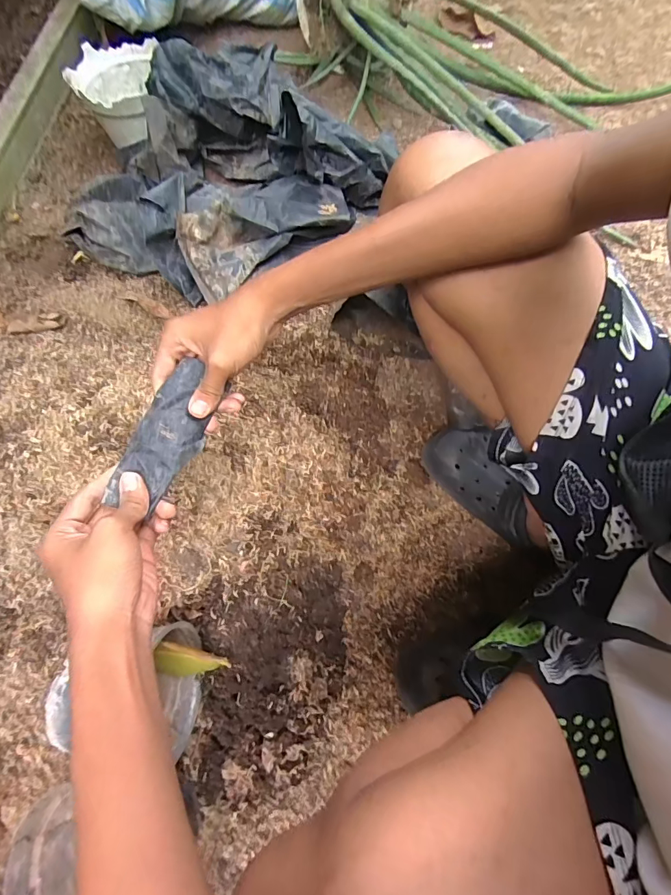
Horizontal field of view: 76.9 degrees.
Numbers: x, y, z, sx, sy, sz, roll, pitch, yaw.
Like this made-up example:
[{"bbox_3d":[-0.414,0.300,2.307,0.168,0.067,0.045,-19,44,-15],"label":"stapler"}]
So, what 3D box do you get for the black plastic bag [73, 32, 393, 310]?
[{"bbox_3d":[-0.157,-0.431,0.665,0.427,0.163,0.391,25,73,9],"label":"black plastic bag"}]

